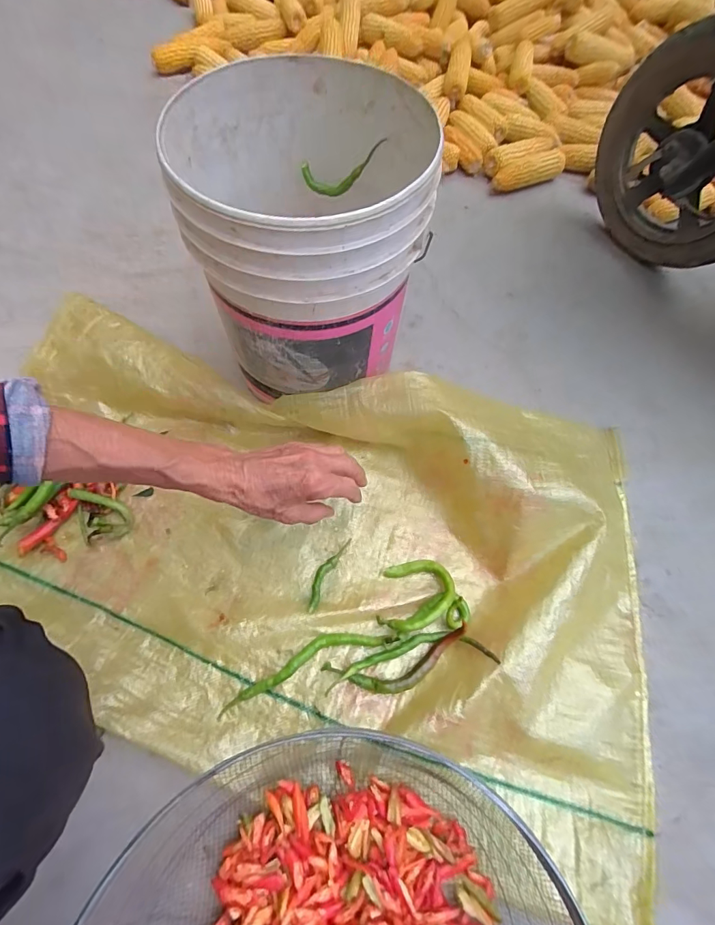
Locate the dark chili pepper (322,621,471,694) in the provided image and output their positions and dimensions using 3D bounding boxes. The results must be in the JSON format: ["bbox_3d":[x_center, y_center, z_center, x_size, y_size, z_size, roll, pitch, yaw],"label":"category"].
[{"bbox_3d":[0.053,0.253,0.524,0.183,0.030,0.052,-13,66,-9],"label":"dark chili pepper"}]

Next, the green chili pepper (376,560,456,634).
[{"bbox_3d":[0.076,0.173,0.558,0.104,0.041,0.086,-11,66,-8],"label":"green chili pepper"}]

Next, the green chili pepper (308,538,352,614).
[{"bbox_3d":[-0.044,0.149,0.575,0.022,0.017,0.109,25,66,9],"label":"green chili pepper"}]

